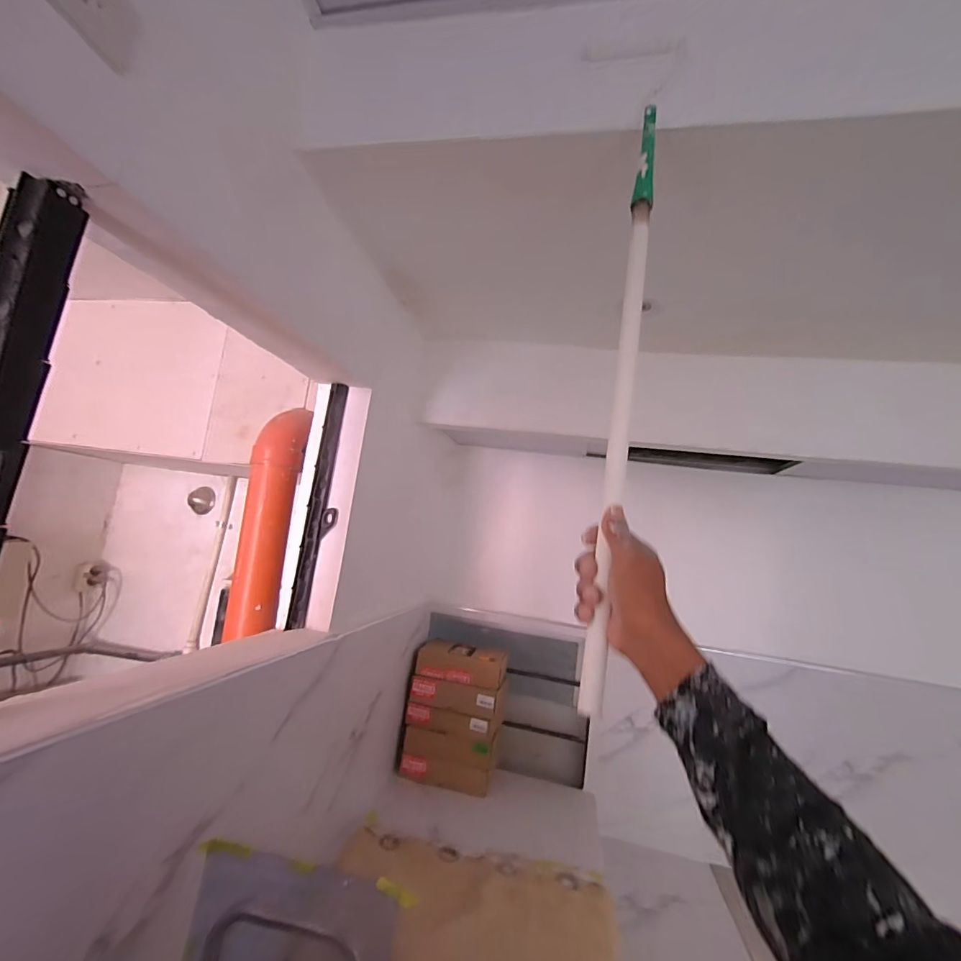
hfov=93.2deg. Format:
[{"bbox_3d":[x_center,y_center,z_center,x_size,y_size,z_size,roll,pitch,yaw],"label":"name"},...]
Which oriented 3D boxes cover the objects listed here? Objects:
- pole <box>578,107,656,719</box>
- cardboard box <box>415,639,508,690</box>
[{"bbox_3d":[0.156,-0.130,0.485,0.021,0.690,0.022,9,-17,6],"label":"pole"},{"bbox_3d":[-0.061,0.592,1.480,0.280,0.080,0.171,6,-7,13],"label":"cardboard box"}]

